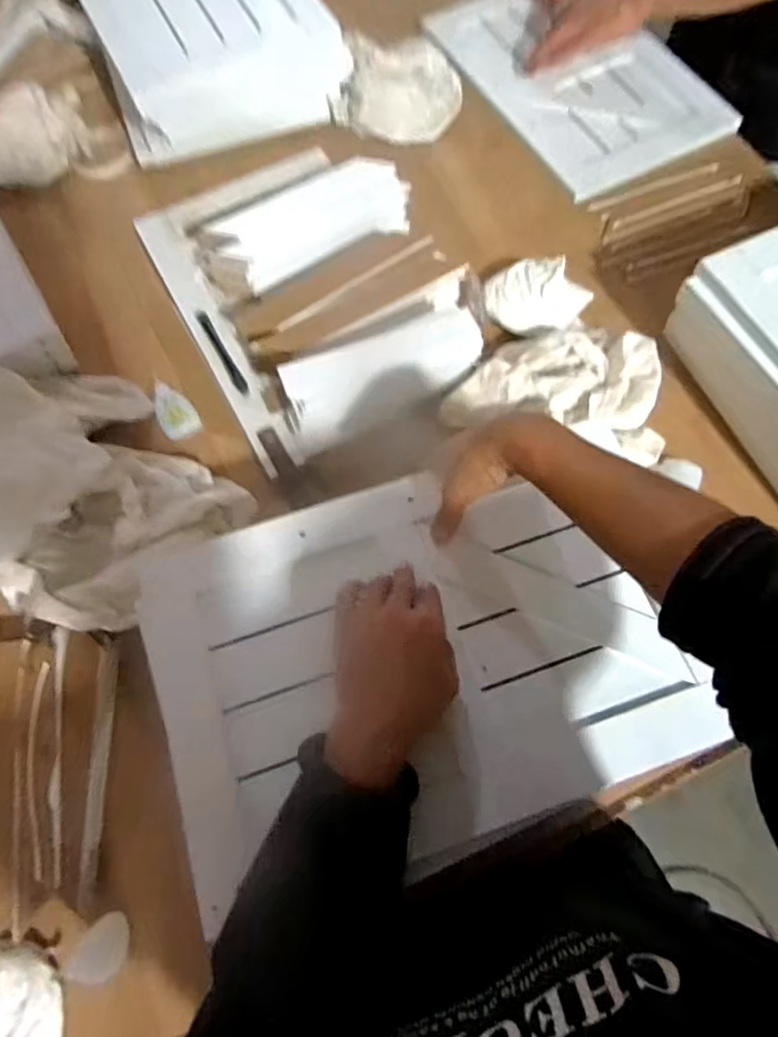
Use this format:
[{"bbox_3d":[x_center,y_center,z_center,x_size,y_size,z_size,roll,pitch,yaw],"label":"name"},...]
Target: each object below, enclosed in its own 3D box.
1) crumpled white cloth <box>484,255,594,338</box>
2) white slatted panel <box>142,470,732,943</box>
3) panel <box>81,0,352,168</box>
[{"bbox_3d":[0.176,-0.264,0.671,0.118,0.047,0.096,23,72,9],"label":"crumpled white cloth"},{"bbox_3d":[0.020,0.102,0.435,0.368,0.029,0.274,-19,71,-6],"label":"white slatted panel"},{"bbox_3d":[-0.283,-0.733,0.809,0.297,0.103,0.429,-25,71,-8],"label":"panel"}]

